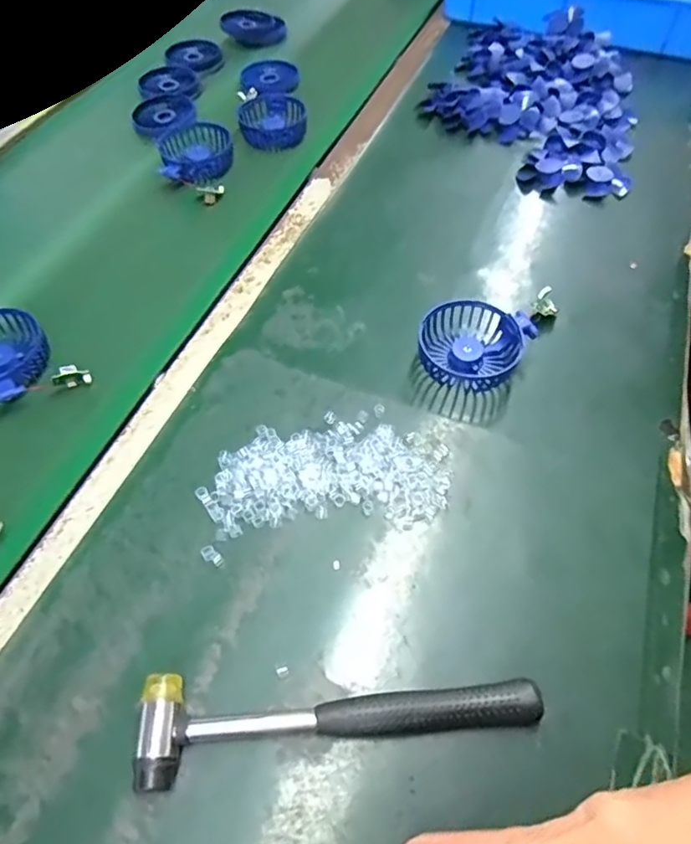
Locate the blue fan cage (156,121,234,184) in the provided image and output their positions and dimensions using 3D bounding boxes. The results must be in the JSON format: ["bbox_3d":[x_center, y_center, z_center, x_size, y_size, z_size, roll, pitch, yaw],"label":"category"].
[{"bbox_3d":[-0.180,-0.325,0.678,0.084,0.025,0.095,-4,57,-3],"label":"blue fan cage"}]

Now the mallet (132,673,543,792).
[{"bbox_3d":[-0.003,0.171,0.342,0.234,0.023,0.055,-7,57,-4],"label":"mallet"}]

